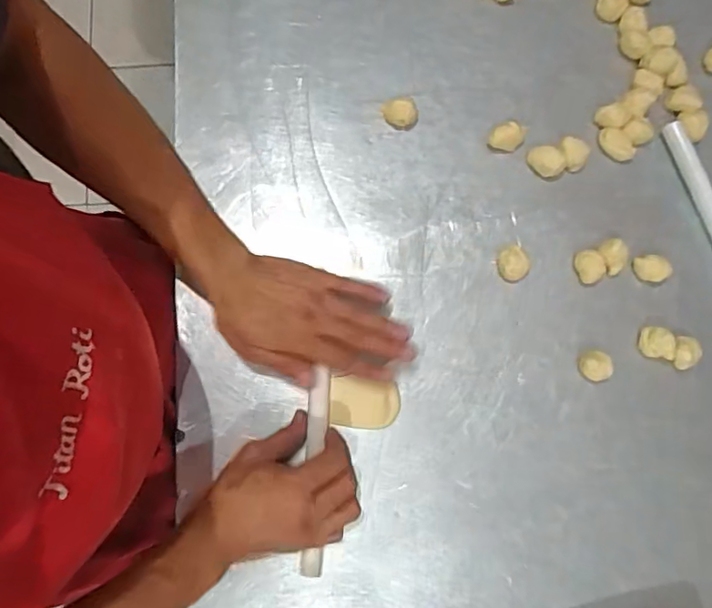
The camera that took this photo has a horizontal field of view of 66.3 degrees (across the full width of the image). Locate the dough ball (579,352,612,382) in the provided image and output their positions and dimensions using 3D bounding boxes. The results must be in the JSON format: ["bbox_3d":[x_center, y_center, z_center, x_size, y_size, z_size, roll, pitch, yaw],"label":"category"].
[{"bbox_3d":[0.234,0.061,0.534,0.028,0.021,0.029,0,79,0],"label":"dough ball"}]

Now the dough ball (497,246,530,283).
[{"bbox_3d":[0.160,-0.041,0.552,0.034,0.017,0.034,0,79,0],"label":"dough ball"}]

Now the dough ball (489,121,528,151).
[{"bbox_3d":[0.161,-0.177,0.578,0.036,0.017,0.026,5,79,1],"label":"dough ball"}]

